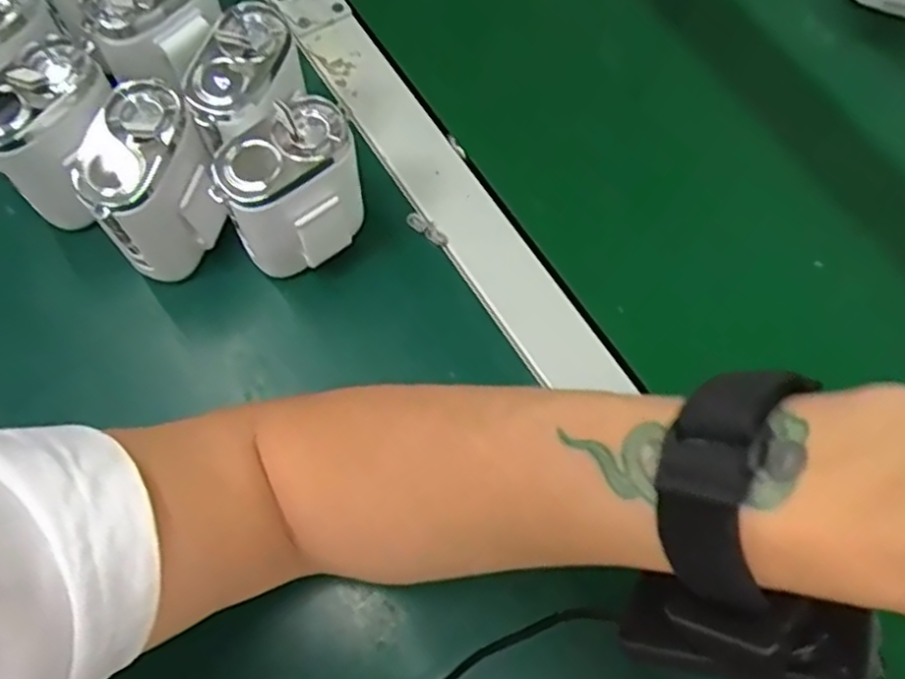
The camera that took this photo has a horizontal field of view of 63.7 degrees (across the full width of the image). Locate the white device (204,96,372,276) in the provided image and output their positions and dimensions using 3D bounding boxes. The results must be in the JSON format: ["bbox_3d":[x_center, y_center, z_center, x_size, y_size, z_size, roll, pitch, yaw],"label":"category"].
[{"bbox_3d":[-0.079,-0.073,0.365,0.069,0.078,0.045,-26,72,-11],"label":"white device"}]

